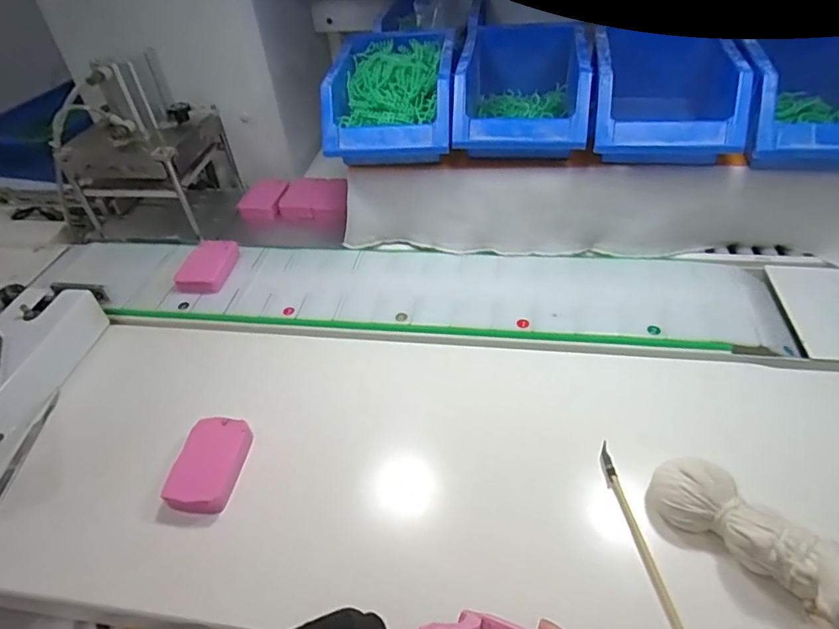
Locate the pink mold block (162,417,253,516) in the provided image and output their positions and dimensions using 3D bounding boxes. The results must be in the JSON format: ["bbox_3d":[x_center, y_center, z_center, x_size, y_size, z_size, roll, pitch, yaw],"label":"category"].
[{"bbox_3d":[-0.160,0.113,0.404,0.047,0.015,0.073,1,43,7],"label":"pink mold block"}]

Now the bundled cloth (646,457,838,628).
[{"bbox_3d":[0.210,0.145,0.309,0.062,0.047,0.161,-20,45,-15],"label":"bundled cloth"}]

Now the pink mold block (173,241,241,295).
[{"bbox_3d":[-0.229,-0.053,0.582,0.049,0.021,0.075,6,44,12],"label":"pink mold block"}]

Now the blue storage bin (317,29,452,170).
[{"bbox_3d":[-0.025,-0.233,0.561,0.124,0.070,0.187,0,43,6],"label":"blue storage bin"}]

